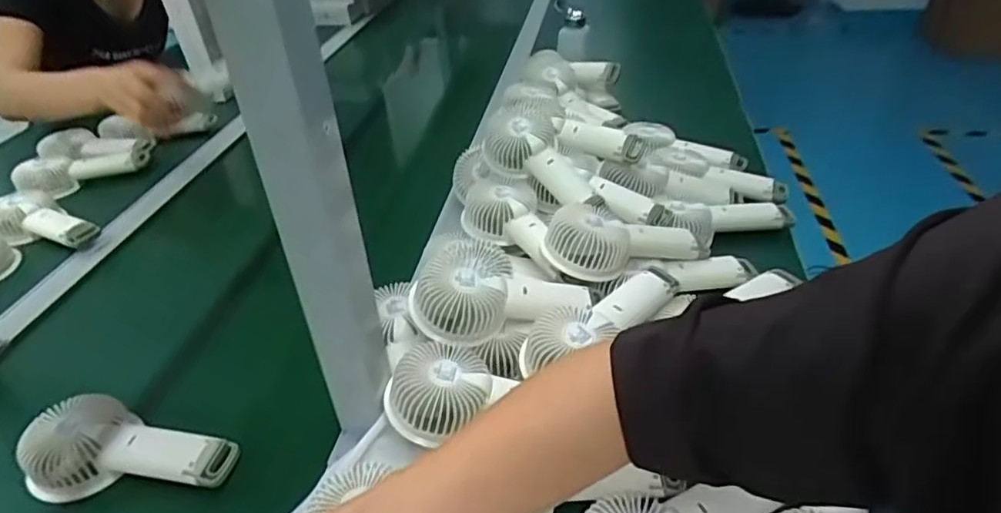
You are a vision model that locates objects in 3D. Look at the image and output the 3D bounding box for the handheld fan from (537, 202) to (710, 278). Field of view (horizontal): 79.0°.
[{"bbox_3d":[0.135,-0.018,0.643,0.181,0.048,0.081,0,36,-15],"label":"handheld fan"}]

